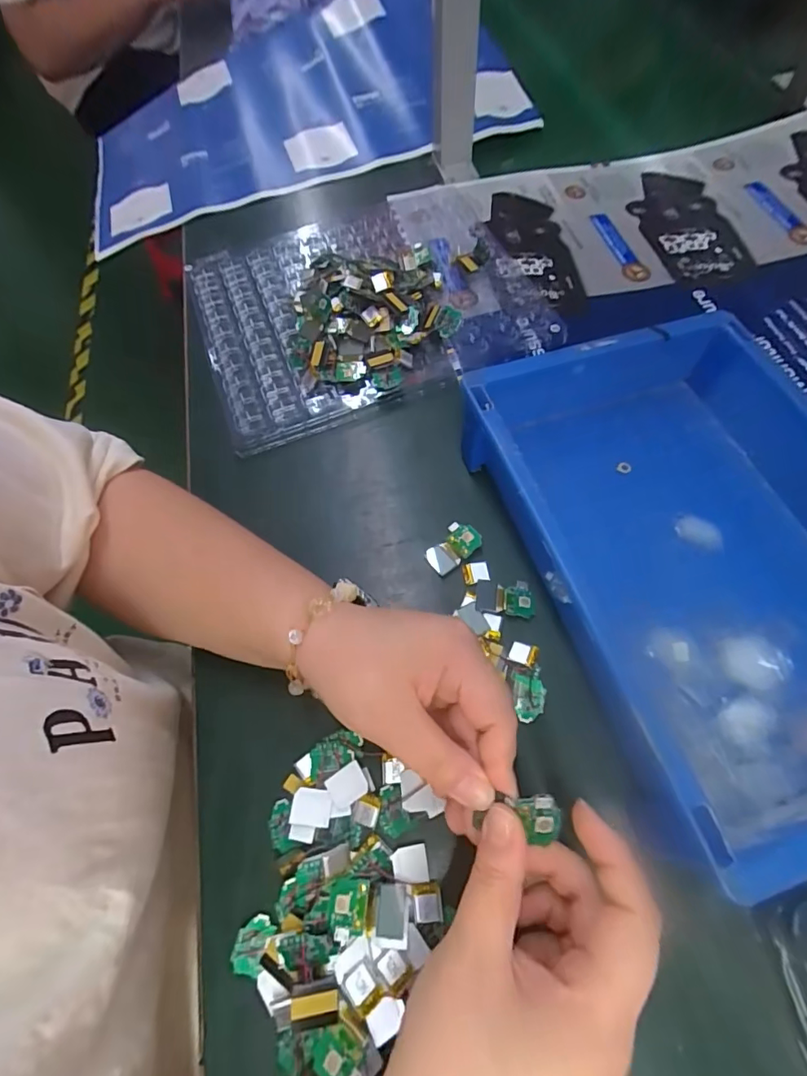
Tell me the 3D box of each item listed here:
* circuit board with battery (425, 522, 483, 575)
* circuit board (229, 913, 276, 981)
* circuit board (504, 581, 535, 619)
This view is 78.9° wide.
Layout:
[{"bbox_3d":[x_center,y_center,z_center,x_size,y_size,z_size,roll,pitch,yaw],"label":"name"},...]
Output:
[{"bbox_3d":[0.034,0.006,0.342,0.038,0.009,0.024,-41,68,-17],"label":"circuit board with battery"},{"bbox_3d":[-0.078,0.208,0.251,0.017,0.004,0.025,17,64,10],"label":"circuit board"},{"bbox_3d":[0.076,0.040,0.321,0.019,0.004,0.025,3,63,3],"label":"circuit board"}]

